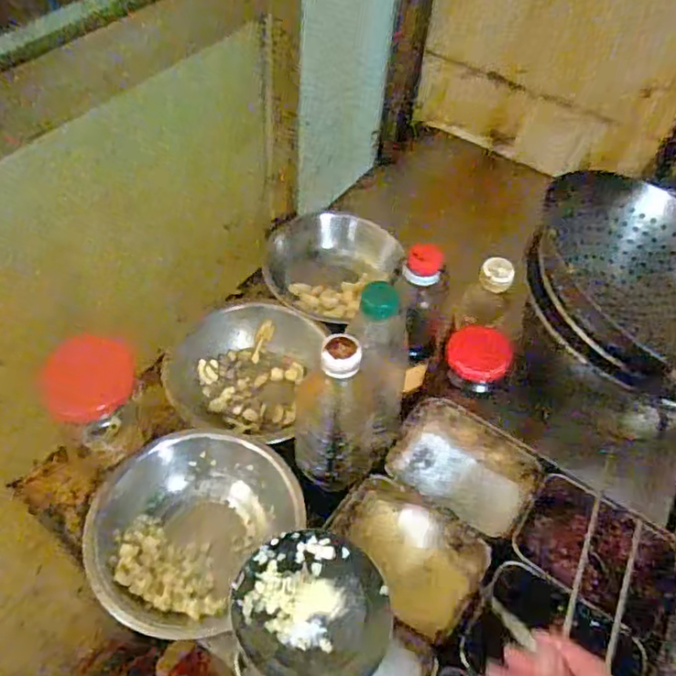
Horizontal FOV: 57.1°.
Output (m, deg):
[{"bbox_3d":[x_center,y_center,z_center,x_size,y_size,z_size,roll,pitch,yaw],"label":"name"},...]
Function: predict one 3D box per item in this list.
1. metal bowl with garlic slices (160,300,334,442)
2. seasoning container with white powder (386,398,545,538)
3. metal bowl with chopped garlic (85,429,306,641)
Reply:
[{"bbox_3d":[-0.111,0.034,0.723,0.160,0.046,0.170,2,52,-3],"label":"metal bowl with garlic slices"},{"bbox_3d":[0.131,0.135,0.654,0.141,0.065,0.106,23,54,13],"label":"seasoning container with white powder"},{"bbox_3d":[-0.137,0.174,0.582,0.179,0.087,0.187,2,52,-3],"label":"metal bowl with chopped garlic"}]

